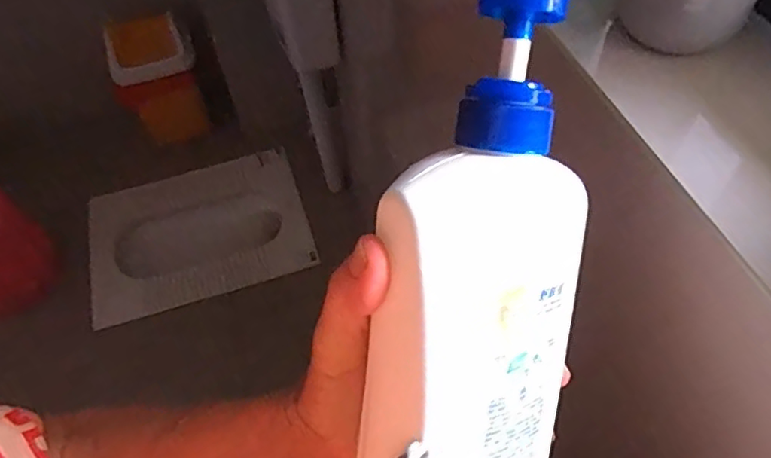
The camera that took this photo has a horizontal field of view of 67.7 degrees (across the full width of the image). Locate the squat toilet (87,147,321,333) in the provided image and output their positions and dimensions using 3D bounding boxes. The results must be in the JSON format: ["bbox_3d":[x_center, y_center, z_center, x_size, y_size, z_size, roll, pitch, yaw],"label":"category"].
[{"bbox_3d":[-0.525,-0.009,1.597,0.584,0.068,0.412,-18,56,-8],"label":"squat toilet"}]

